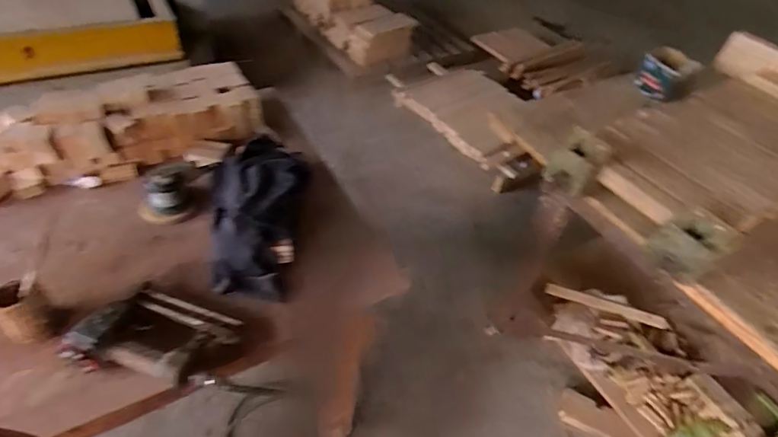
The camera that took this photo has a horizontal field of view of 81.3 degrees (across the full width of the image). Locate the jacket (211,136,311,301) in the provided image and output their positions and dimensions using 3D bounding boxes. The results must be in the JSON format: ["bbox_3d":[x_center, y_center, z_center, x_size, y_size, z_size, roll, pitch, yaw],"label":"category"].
[{"bbox_3d":[-0.263,-0.013,0.943,0.201,0.099,0.370,-6,47,-14],"label":"jacket"}]

